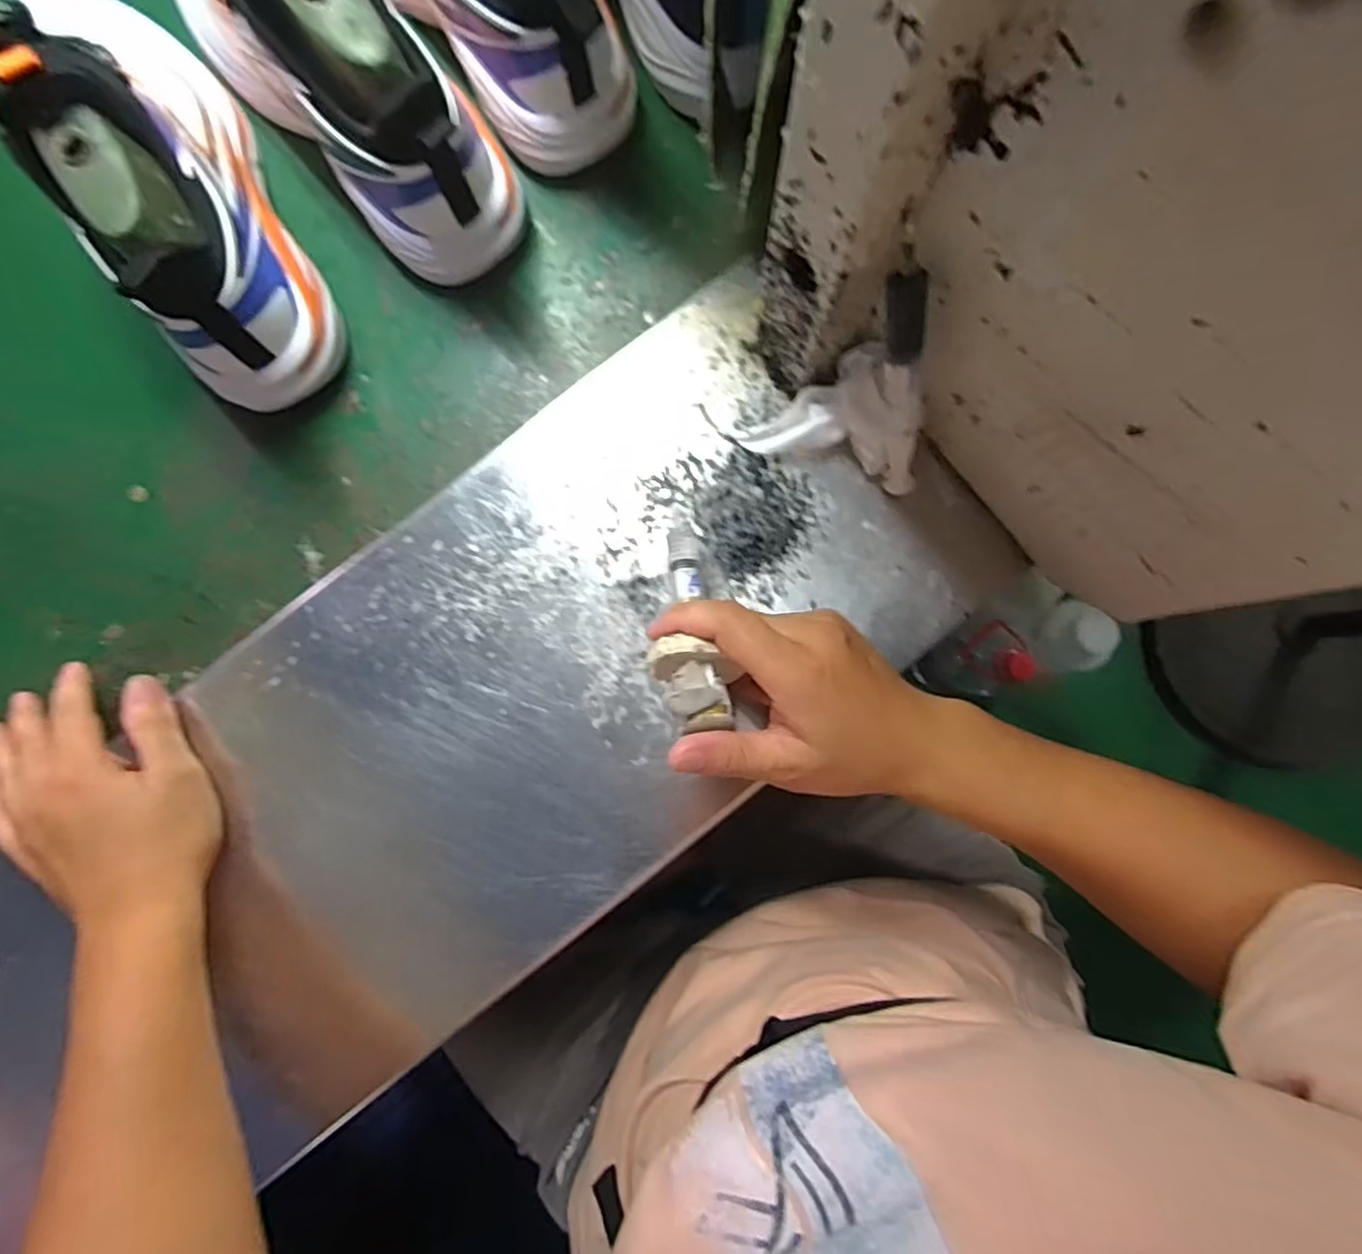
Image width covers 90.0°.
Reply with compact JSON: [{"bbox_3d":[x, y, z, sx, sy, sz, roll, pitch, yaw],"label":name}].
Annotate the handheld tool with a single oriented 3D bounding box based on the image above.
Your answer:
[{"bbox_3d":[0.002,-0.008,0.328,0.035,0.025,0.121,-8,57,2],"label":"handheld tool"}]

